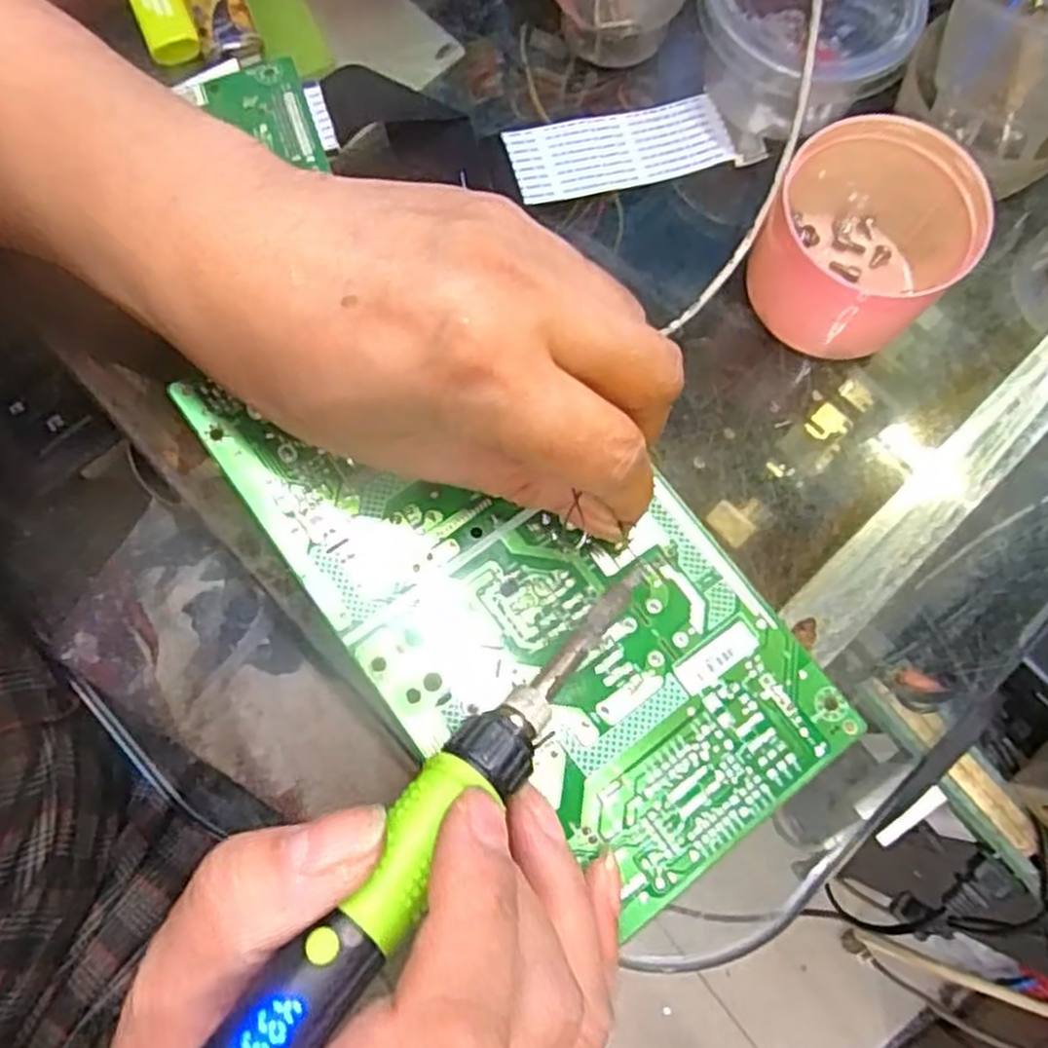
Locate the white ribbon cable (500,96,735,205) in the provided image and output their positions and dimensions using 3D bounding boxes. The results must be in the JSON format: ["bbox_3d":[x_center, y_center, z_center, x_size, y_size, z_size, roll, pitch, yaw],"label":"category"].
[{"bbox_3d":[0.038,-0.146,0.304,0.085,0.005,0.031,-14,78,-4],"label":"white ribbon cable"}]

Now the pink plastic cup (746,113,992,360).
[{"bbox_3d":[0.117,-0.099,0.269,0.062,0.048,0.074,24,78,5],"label":"pink plastic cup"}]

